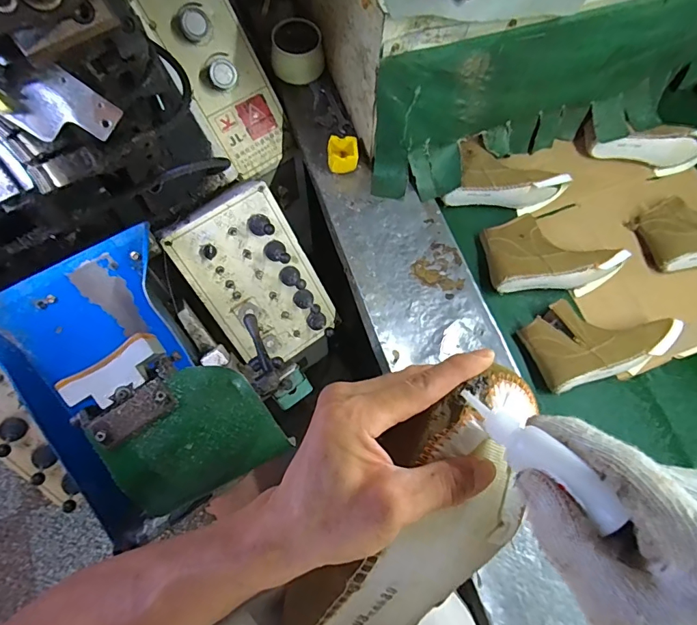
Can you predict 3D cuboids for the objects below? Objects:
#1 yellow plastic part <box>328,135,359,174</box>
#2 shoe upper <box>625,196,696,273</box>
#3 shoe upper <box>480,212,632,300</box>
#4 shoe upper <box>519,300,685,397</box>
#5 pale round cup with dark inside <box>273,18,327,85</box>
[{"bbox_3d":[-0.012,-0.337,0.927,0.063,0.038,0.067,-4,70,-4],"label":"yellow plastic part"},{"bbox_3d":[0.770,-0.184,0.930,0.255,0.097,0.168,-4,70,-3],"label":"shoe upper"},{"bbox_3d":[0.424,-0.130,0.904,0.269,0.085,0.164,-4,70,-3],"label":"shoe upper"},{"bbox_3d":[0.489,0.045,0.849,0.261,0.077,0.167,-12,71,-6],"label":"shoe upper"},{"bbox_3d":[-0.117,-0.606,1.002,0.120,0.067,0.117,1,70,-2],"label":"pale round cup with dark inside"}]

